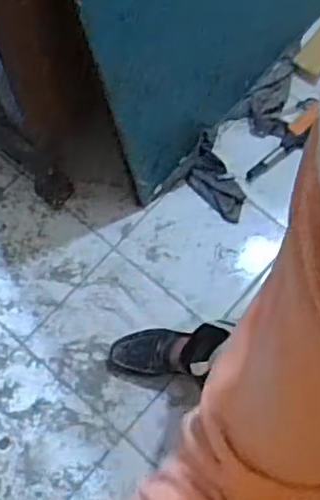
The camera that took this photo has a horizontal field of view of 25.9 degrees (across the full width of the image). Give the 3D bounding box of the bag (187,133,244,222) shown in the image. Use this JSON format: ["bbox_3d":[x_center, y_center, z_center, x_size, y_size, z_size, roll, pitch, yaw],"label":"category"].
[{"bbox_3d":[0.127,-0.163,1.665,0.103,0.039,0.217,-29,88,-10],"label":"bag"}]

